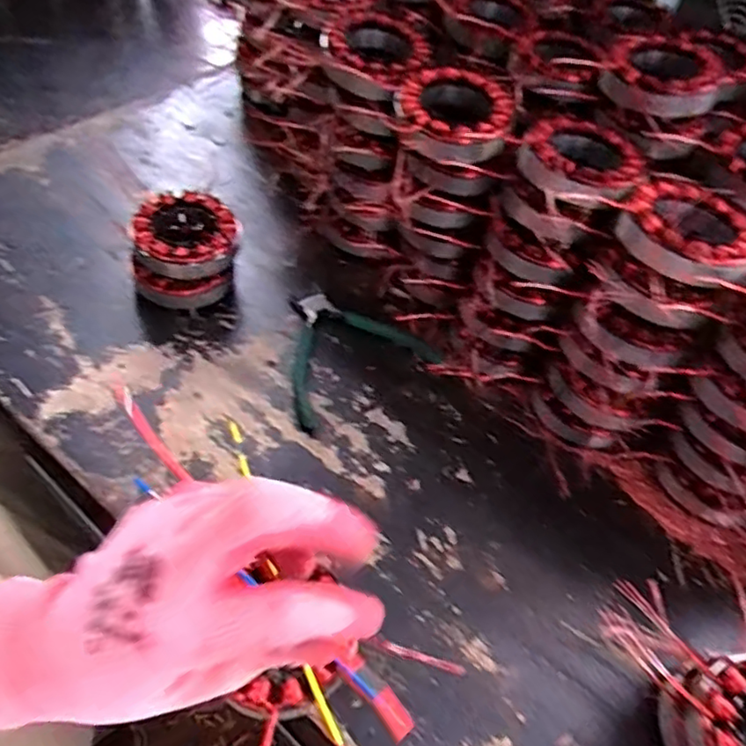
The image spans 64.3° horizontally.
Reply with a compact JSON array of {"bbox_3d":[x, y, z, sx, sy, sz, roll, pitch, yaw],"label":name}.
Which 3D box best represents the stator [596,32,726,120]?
[{"bbox_3d":[0.227,-0.233,0.464,0.083,0.031,0.090,27,55,12],"label":"stator"}]

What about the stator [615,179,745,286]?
[{"bbox_3d":[0.211,-0.096,0.392,0.084,0.026,0.081,4,53,-5],"label":"stator"}]

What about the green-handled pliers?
[{"bbox_3d":[-0.023,-0.028,0.523,0.144,0.011,0.122,-23,60,-23],"label":"green-handled pliers"}]

